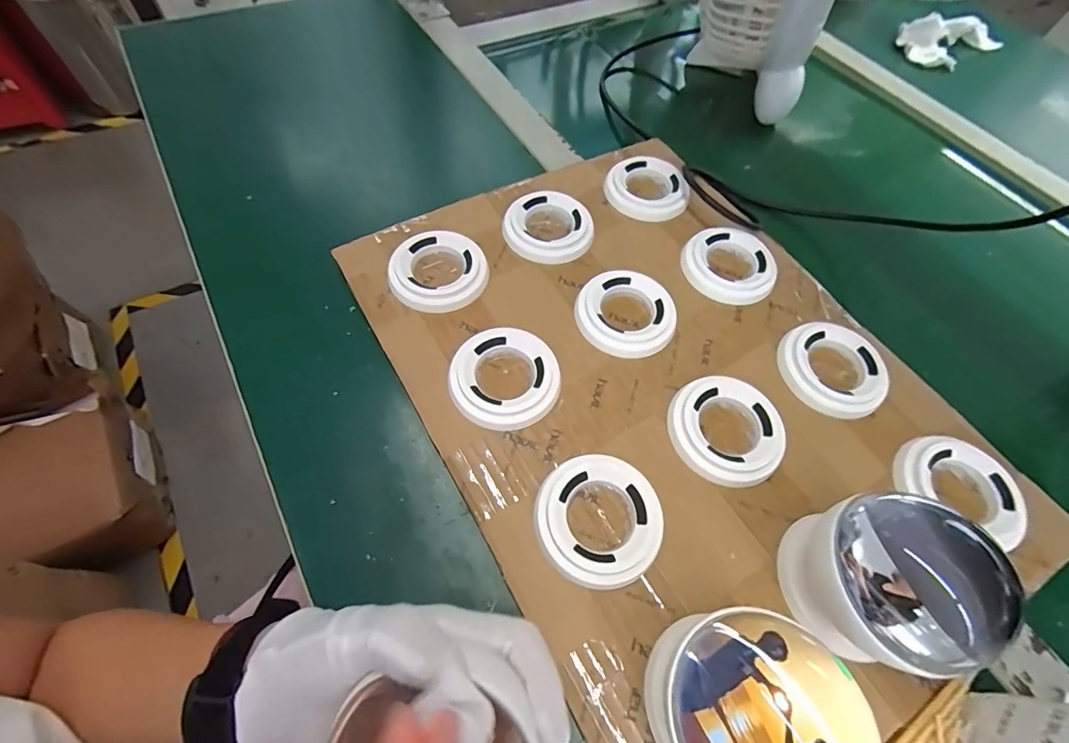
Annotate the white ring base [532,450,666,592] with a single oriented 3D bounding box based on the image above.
[{"bbox_3d":[0.036,0.084,0.257,0.068,0.012,0.071,1,62,-3],"label":"white ring base"}]

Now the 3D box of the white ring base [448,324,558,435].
[{"bbox_3d":[-0.020,0.004,0.296,0.069,0.013,0.069,1,62,-3],"label":"white ring base"}]

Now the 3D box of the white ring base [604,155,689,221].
[{"bbox_3d":[0.095,-0.158,0.390,0.070,0.013,0.063,-16,64,-12],"label":"white ring base"}]

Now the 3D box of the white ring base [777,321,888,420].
[{"bbox_3d":[0.207,-0.002,0.315,0.064,0.013,0.070,1,62,-3],"label":"white ring base"}]

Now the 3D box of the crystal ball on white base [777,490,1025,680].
[{"bbox_3d":[0.167,0.101,0.218,0.063,0.080,0.071,33,65,14],"label":"crystal ball on white base"}]

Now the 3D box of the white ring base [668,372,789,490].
[{"bbox_3d":[0.121,0.036,0.288,0.069,0.012,0.070,1,62,-3],"label":"white ring base"}]

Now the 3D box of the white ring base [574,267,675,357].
[{"bbox_3d":[0.065,-0.042,0.326,0.069,0.013,0.068,1,62,-3],"label":"white ring base"}]

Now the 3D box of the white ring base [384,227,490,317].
[{"bbox_3d":[-0.071,-0.074,0.333,0.069,0.015,0.066,1,62,-3],"label":"white ring base"}]

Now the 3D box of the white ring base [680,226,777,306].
[{"bbox_3d":[0.151,-0.084,0.354,0.067,0.013,0.068,1,62,-3],"label":"white ring base"}]

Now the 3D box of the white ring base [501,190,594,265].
[{"bbox_3d":[0.011,-0.115,0.362,0.070,0.014,0.065,1,62,-3],"label":"white ring base"}]

